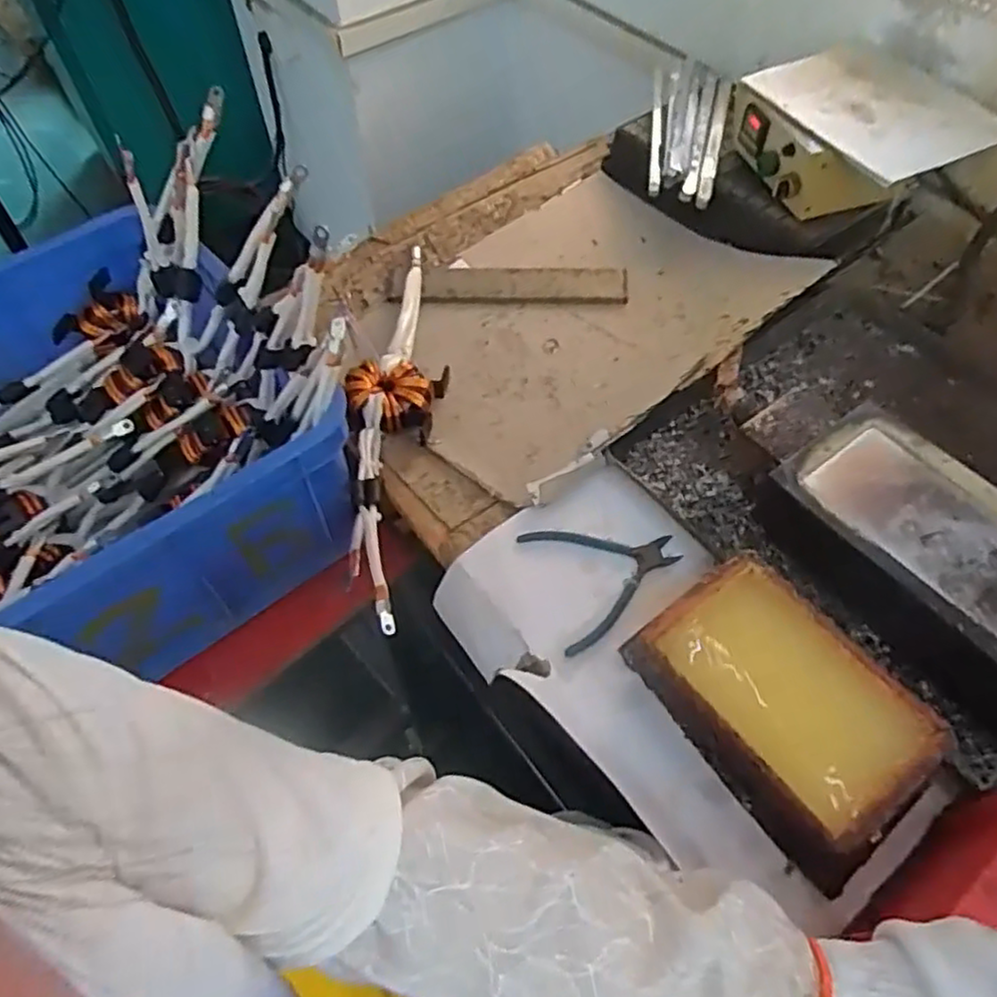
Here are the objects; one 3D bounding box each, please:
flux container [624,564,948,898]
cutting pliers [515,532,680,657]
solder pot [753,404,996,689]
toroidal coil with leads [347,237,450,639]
[{"bbox_3d":[0.222,0.160,0.559,0.138,0.066,0.213,-34,62,-20],"label":"flux container"},{"bbox_3d":[0.101,0.066,0.656,0.131,0.005,0.122,-17,58,-10],"label":"cutting pliers"},{"bbox_3d":[0.388,0.077,0.596,0.154,0.088,0.336,-33,62,-19],"label":"solder pot"},{"bbox_3d":[-0.112,-0.097,0.771,0.099,0.048,0.524,4,57,4],"label":"toroidal coil with leads"}]

